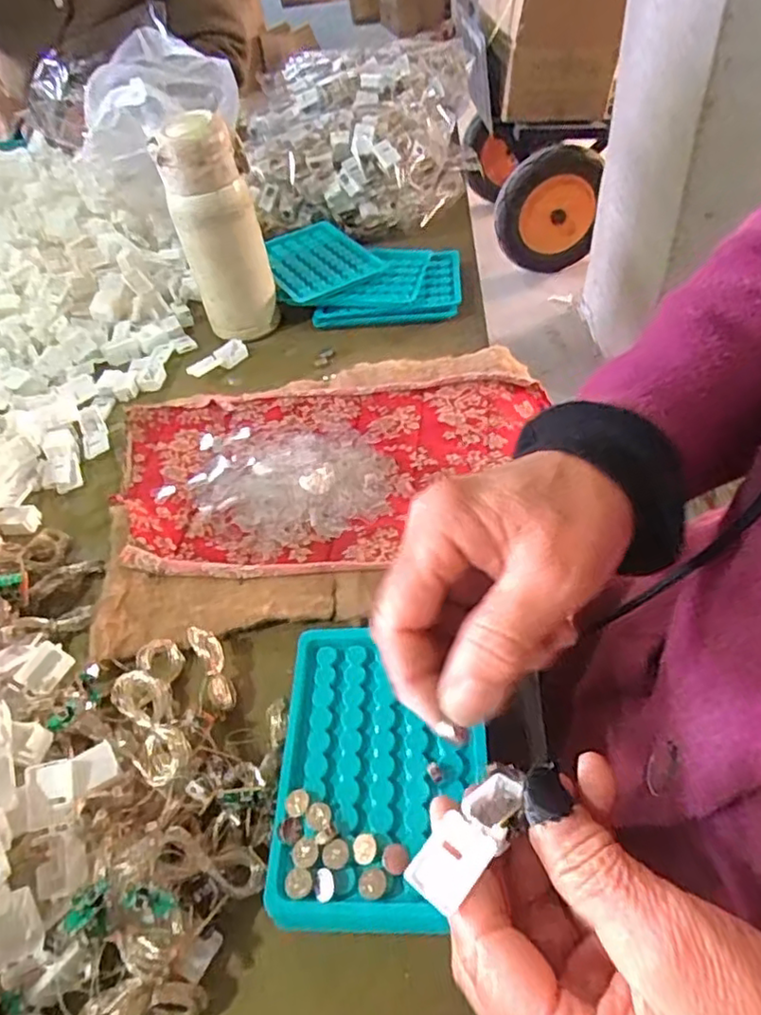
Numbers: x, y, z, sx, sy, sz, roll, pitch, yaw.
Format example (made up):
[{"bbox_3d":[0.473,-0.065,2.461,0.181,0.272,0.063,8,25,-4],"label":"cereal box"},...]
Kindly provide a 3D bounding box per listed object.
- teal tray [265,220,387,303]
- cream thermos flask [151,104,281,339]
[{"bbox_3d":[-0.064,-0.244,0.616,0.096,0.007,0.135,-25,52,-15],"label":"teal tray"},{"bbox_3d":[-0.135,-0.228,0.531,0.056,0.162,0.060,29,58,27],"label":"cream thermos flask"}]

